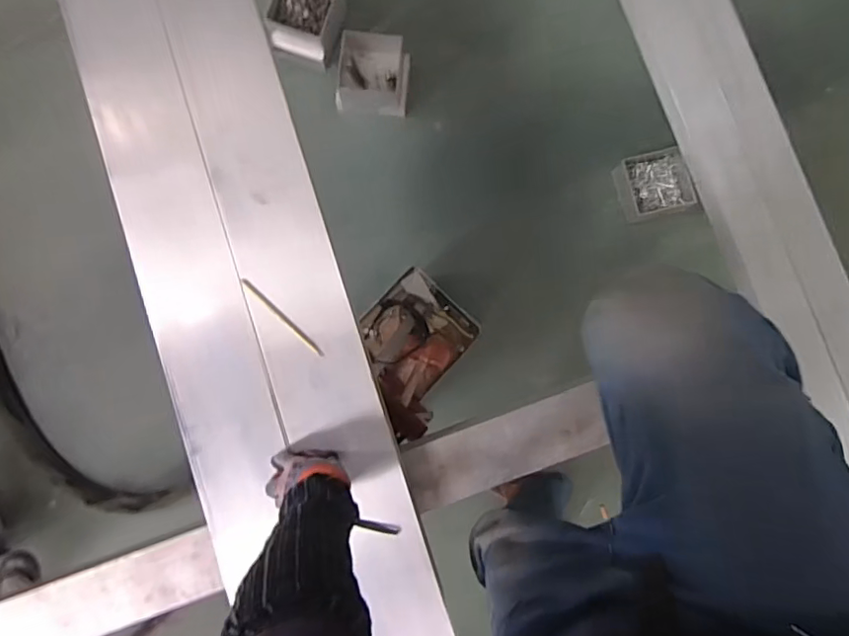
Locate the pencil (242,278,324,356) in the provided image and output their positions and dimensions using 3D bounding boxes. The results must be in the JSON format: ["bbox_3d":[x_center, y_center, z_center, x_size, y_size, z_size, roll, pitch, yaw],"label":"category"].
[{"bbox_3d":[-0.218,0.000,0.846,0.165,0.007,0.012,43,88,2],"label":"pencil"}]

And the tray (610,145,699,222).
[{"bbox_3d":[0.582,-0.343,1.401,0.175,0.048,0.152,-15,86,-2],"label":"tray"}]

